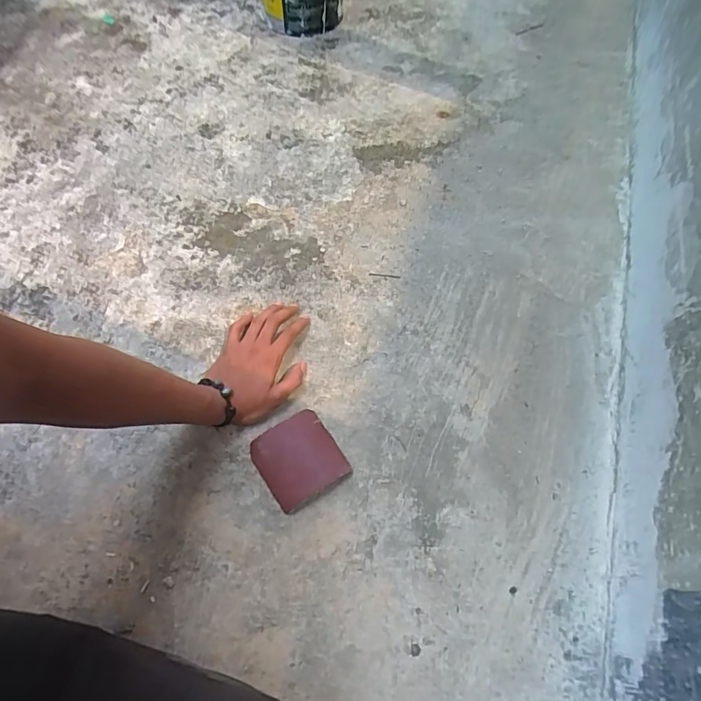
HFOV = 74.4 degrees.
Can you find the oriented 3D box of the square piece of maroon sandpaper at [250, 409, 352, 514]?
[{"bbox_3d":[-0.064,0.132,0.567,0.094,0.030,0.097,-31,68,-16],"label":"square piece of maroon sandpaper"}]

